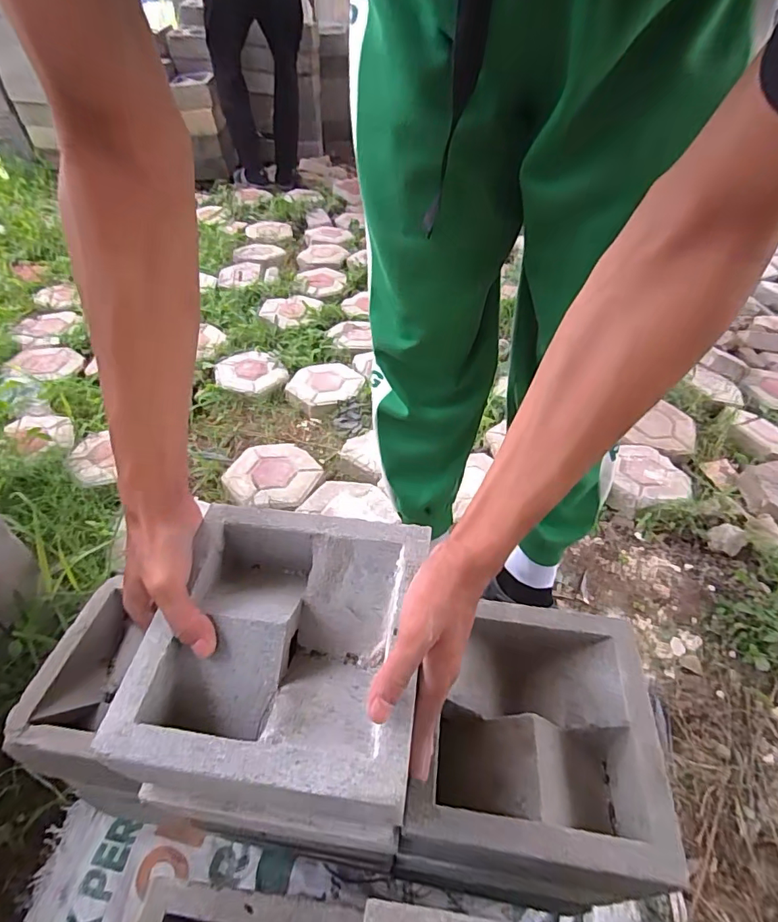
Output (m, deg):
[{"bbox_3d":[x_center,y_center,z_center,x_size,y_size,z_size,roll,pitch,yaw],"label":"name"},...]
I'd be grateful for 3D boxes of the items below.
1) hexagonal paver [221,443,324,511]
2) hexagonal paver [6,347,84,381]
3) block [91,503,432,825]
[{"bbox_3d":[-0.256,0.029,1.080,0.204,0.039,0.217,14,48,9],"label":"hexagonal paver"},{"bbox_3d":[-0.958,-0.283,1.353,0.184,0.043,0.161,27,52,20],"label":"hexagonal paver"},{"bbox_3d":[-0.076,0.142,0.374,0.192,0.067,0.203,9,48,5],"label":"block"}]

